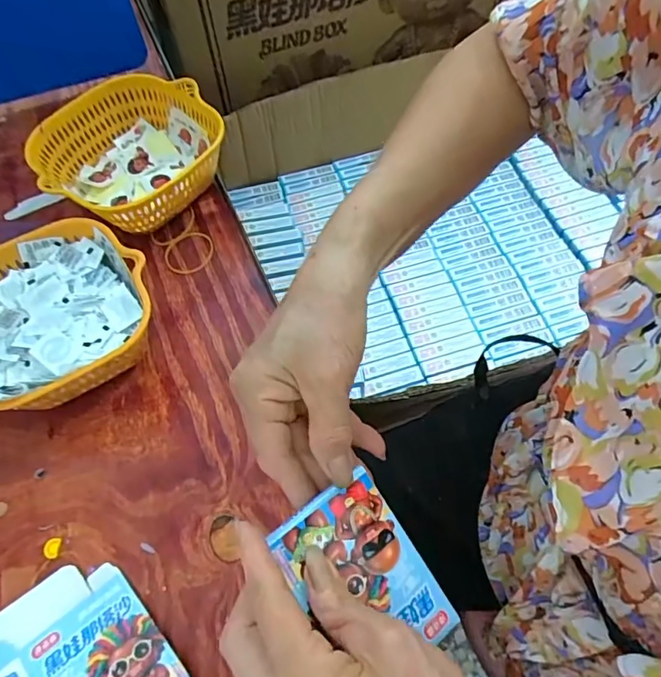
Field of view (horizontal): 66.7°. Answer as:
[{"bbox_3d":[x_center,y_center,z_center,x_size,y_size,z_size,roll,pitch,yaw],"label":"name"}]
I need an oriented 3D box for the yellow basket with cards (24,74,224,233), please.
[{"bbox_3d":[-0.177,-0.162,0.462,0.139,0.068,0.145,34,67,17],"label":"yellow basket with cards"}]

